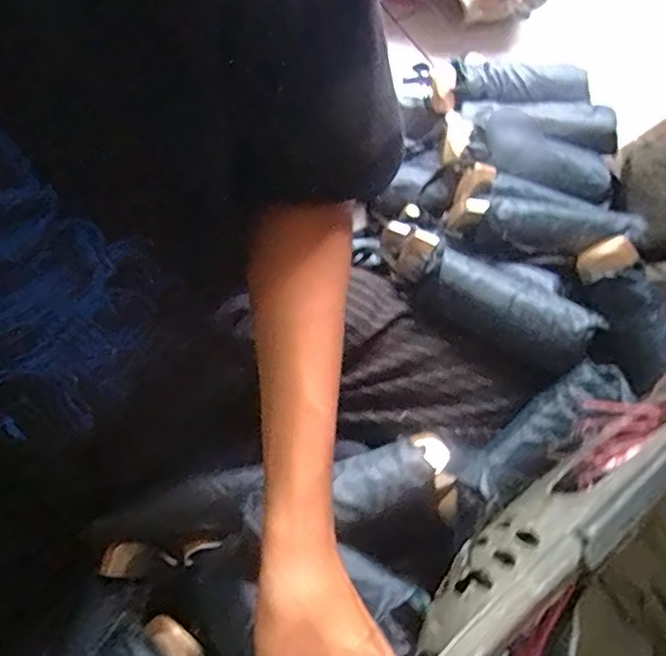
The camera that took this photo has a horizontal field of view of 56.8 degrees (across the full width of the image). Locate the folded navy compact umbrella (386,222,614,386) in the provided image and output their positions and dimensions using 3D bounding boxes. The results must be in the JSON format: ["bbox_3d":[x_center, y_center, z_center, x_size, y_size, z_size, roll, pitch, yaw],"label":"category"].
[{"bbox_3d":[0.127,-0.030,0.543,0.199,0.052,0.083,35,73,23],"label":"folded navy compact umbrella"}]

